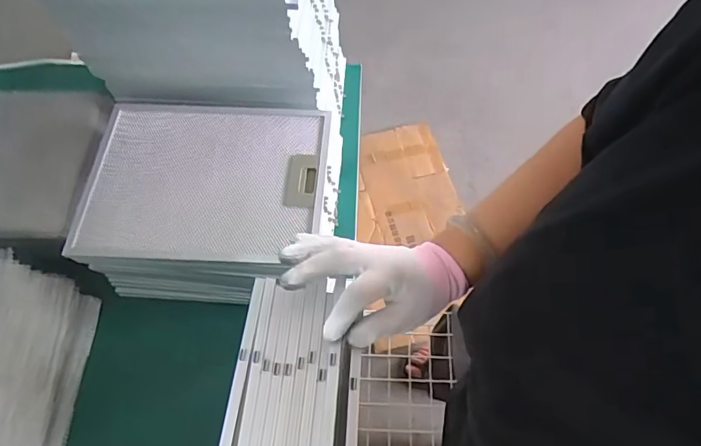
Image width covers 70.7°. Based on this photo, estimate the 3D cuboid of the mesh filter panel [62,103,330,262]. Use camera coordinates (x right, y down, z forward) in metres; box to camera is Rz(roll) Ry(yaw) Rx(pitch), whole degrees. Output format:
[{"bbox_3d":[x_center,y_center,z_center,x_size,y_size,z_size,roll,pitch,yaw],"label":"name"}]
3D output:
[{"bbox_3d":[-0.206,-0.062,0.684,0.324,0.023,0.248,3,63,5],"label":"mesh filter panel"}]

